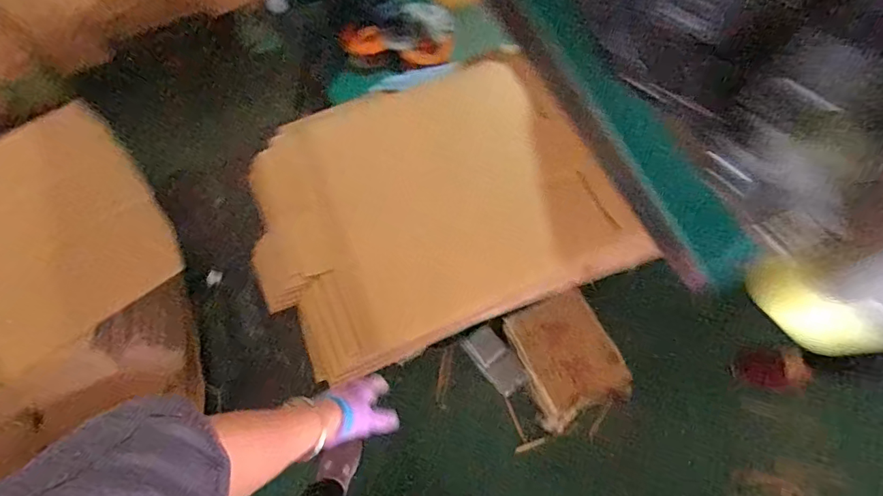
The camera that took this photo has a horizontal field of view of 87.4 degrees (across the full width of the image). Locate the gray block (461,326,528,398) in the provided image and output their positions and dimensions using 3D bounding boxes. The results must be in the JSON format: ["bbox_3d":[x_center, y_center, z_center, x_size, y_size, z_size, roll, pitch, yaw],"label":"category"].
[{"bbox_3d":[0.143,0.298,1.221,0.090,0.038,0.172,-37,73,-14],"label":"gray block"}]

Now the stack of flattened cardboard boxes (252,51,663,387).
[{"bbox_3d":[-0.017,-0.100,0.906,0.671,0.076,0.528,-20,77,-8],"label":"stack of flattened cardboard boxes"}]

